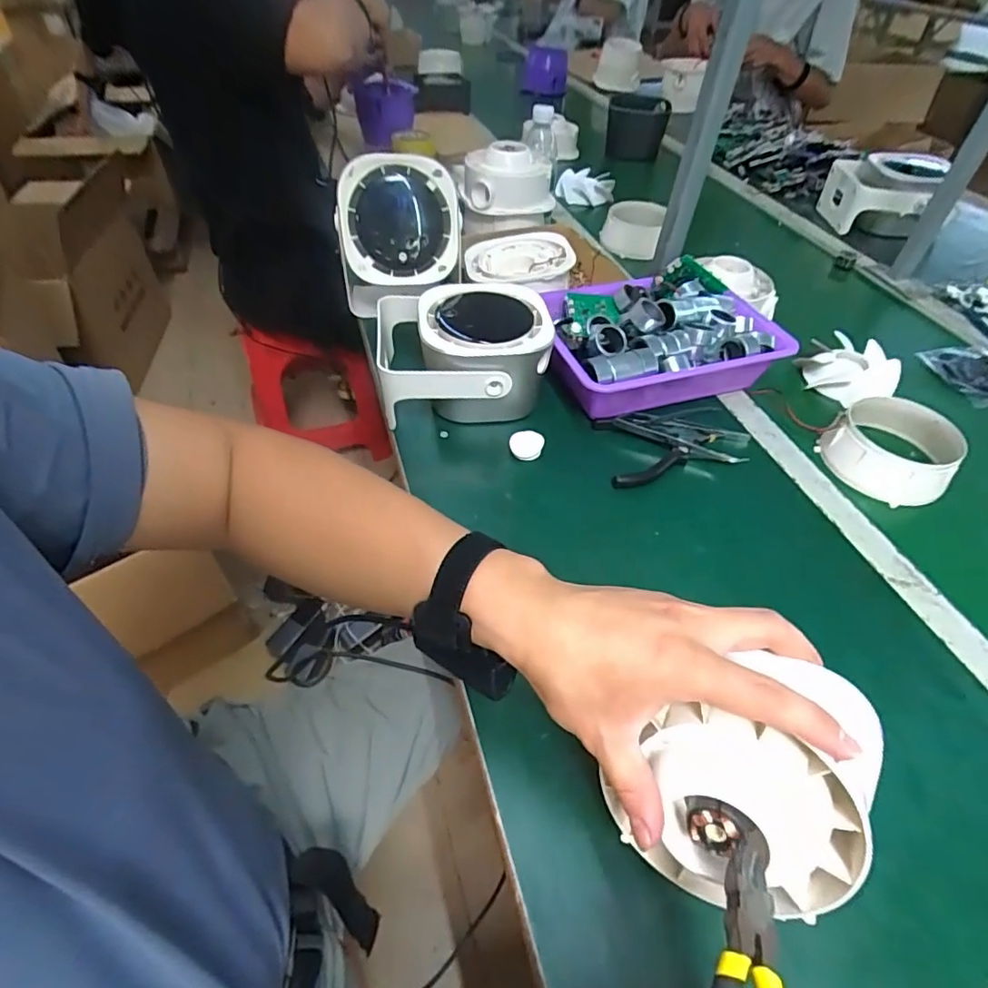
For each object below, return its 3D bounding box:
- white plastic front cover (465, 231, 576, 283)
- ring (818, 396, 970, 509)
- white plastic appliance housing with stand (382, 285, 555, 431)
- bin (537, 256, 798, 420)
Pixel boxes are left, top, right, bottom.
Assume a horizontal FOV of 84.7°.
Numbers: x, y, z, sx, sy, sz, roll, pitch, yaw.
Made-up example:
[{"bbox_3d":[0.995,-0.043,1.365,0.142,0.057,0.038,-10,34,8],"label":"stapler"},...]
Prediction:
[{"bbox_3d":[0.034,-0.308,0.709,0.142,0.033,0.133,-15,51,-16],"label":"white plastic front cover"},{"bbox_3d":[0.429,-0.053,0.587,0.117,0.047,0.117,34,55,24],"label":"ring"},{"bbox_3d":[-0.035,-0.156,0.608,0.185,0.095,0.156,-3,49,-6],"label":"white plastic appliance housing with stand"},{"bbox_3d":[0.192,-0.186,0.658,0.293,0.088,0.197,-12,50,-13],"label":"bin"}]

